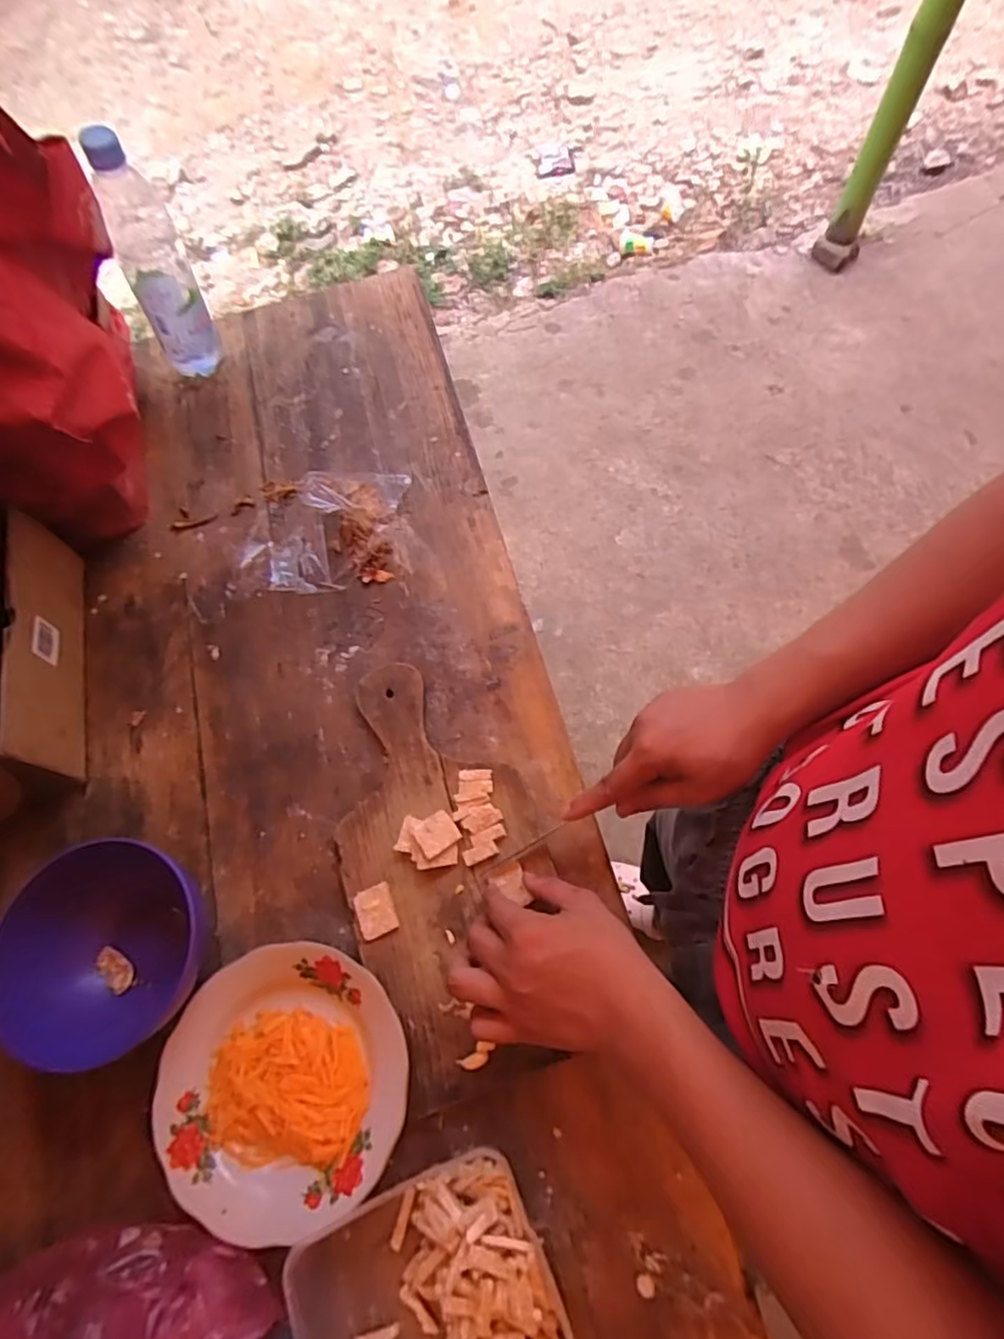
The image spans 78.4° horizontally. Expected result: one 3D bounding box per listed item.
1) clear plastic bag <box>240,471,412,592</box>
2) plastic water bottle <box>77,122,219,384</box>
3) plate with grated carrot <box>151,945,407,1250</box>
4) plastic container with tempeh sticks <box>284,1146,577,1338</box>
[{"bbox_3d":[-0.178,-0.146,0.615,0.154,0.060,0.129,-4,69,1],"label":"clear plastic bag"},{"bbox_3d":[-0.351,-0.405,0.626,0.069,0.236,0.054,-29,71,-9],"label":"plastic water bottle"},{"bbox_3d":[-0.160,0.302,0.455,0.179,0.029,0.170,-1,69,2],"label":"plate with grated carrot"},{"bbox_3d":[-0.043,0.429,0.391,0.166,0.045,0.176,-25,70,-8],"label":"plastic container with tempeh sticks"}]

